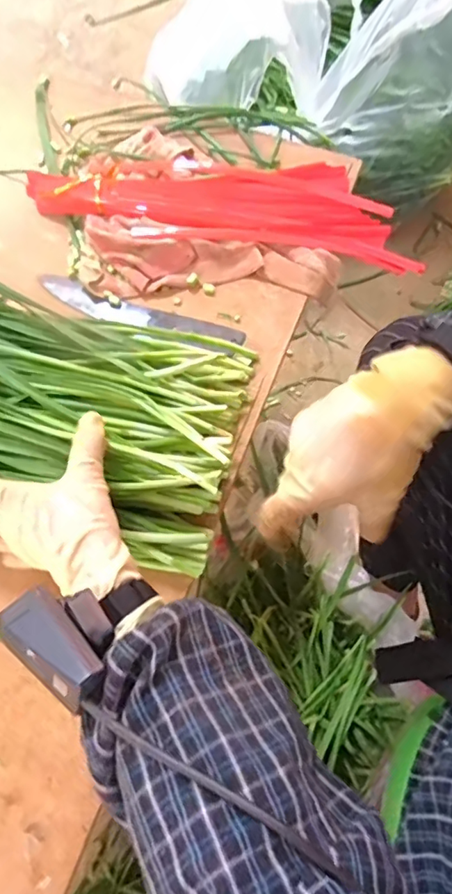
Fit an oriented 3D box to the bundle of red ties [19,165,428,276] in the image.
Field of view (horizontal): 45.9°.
[{"bbox_3d":[0.002,-0.254,0.573,0.416,0.072,0.093,2,71,1],"label":"bundle of red ties"}]

